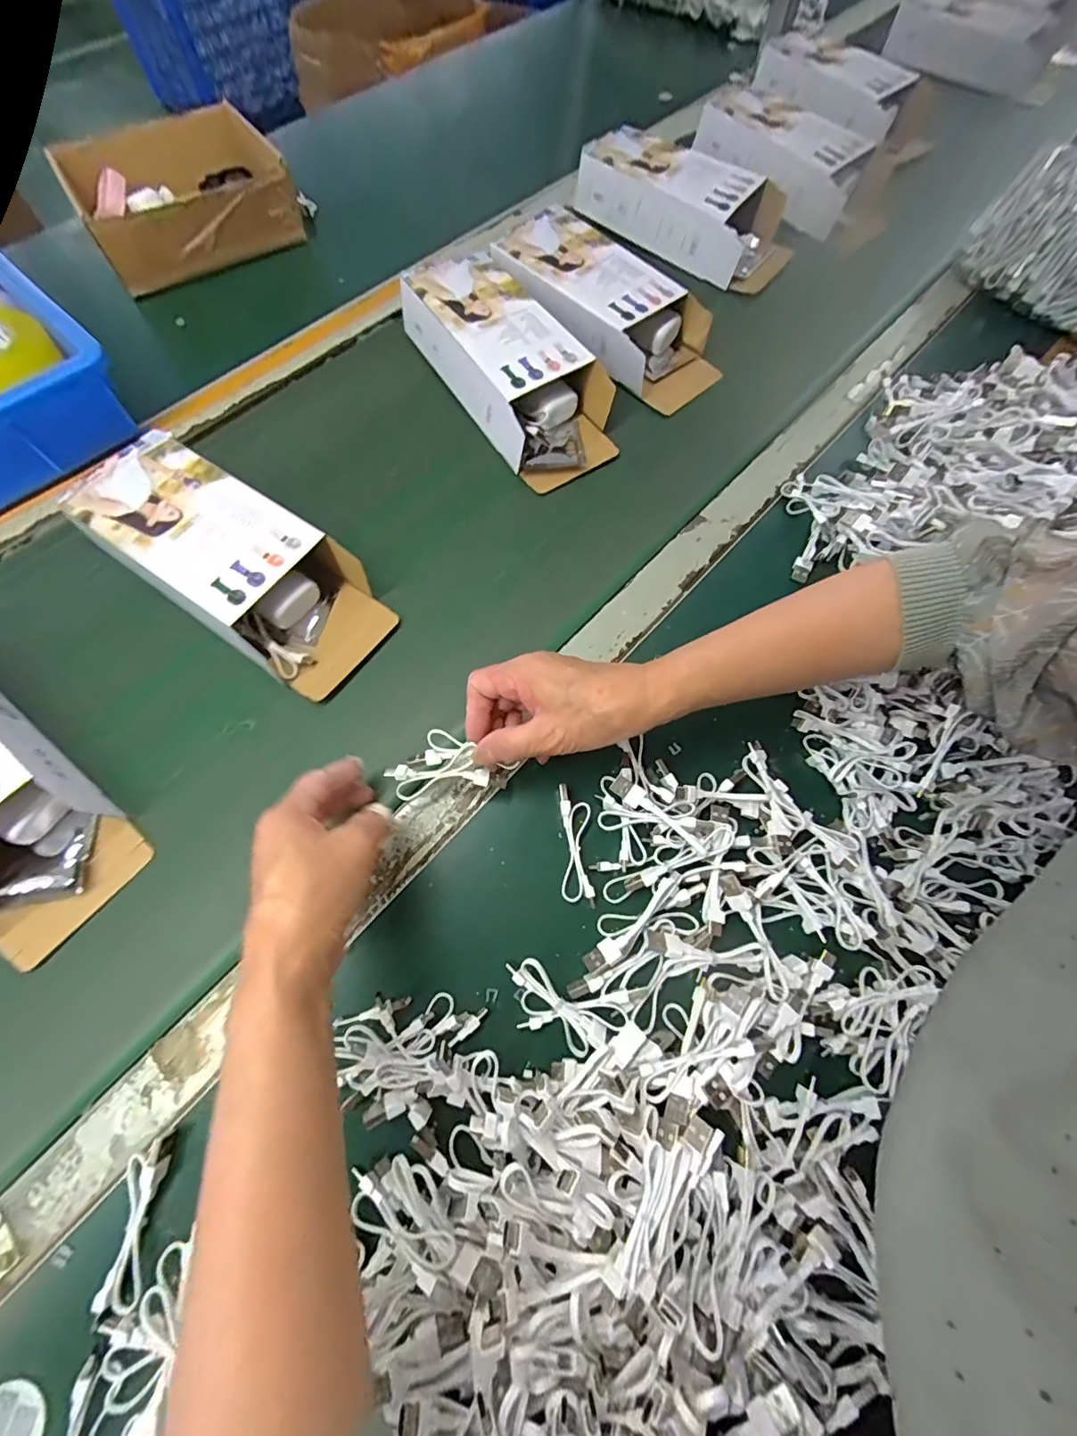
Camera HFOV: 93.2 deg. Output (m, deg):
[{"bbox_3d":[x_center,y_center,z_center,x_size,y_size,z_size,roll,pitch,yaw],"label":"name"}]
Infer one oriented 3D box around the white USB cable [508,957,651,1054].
[{"bbox_3d":[0.019,0.174,0.304,0.080,0.016,0.042,13,67,2],"label":"white USB cable"}]

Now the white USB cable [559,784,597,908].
[{"bbox_3d":[0.025,0.085,0.342,0.021,0.014,0.076,0,67,-3],"label":"white USB cable"}]

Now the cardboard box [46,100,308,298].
[{"bbox_3d":[-0.402,-0.592,0.577,0.214,0.060,0.195,-27,71,-14],"label":"cardboard box"}]

